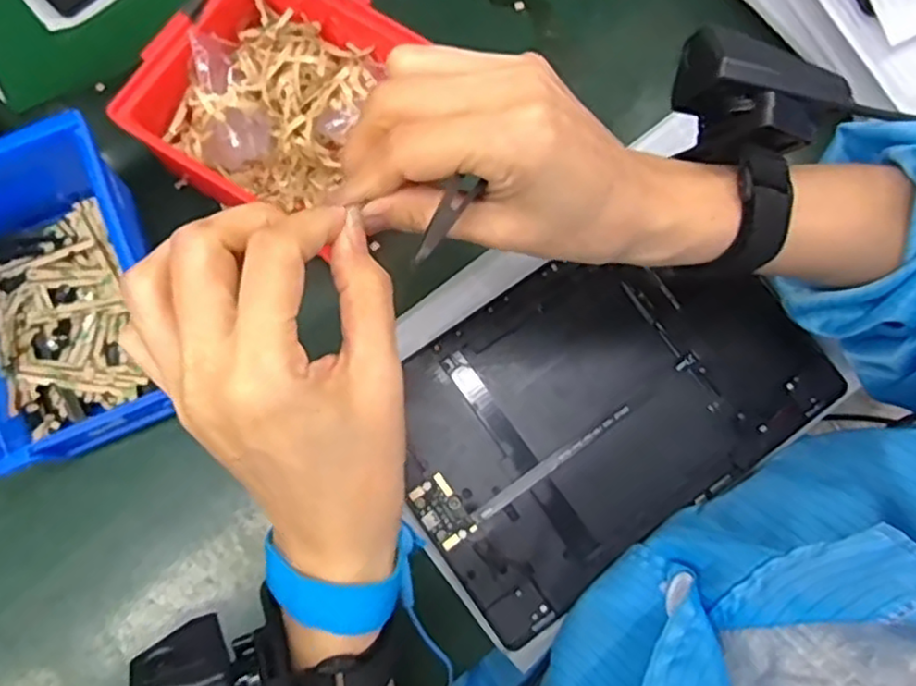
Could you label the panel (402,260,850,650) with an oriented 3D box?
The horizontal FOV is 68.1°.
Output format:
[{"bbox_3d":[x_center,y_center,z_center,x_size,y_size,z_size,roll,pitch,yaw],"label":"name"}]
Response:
[{"bbox_3d":[0.078,0.031,0.373,0.229,0.010,0.151,-34,79,-7],"label":"panel"}]

